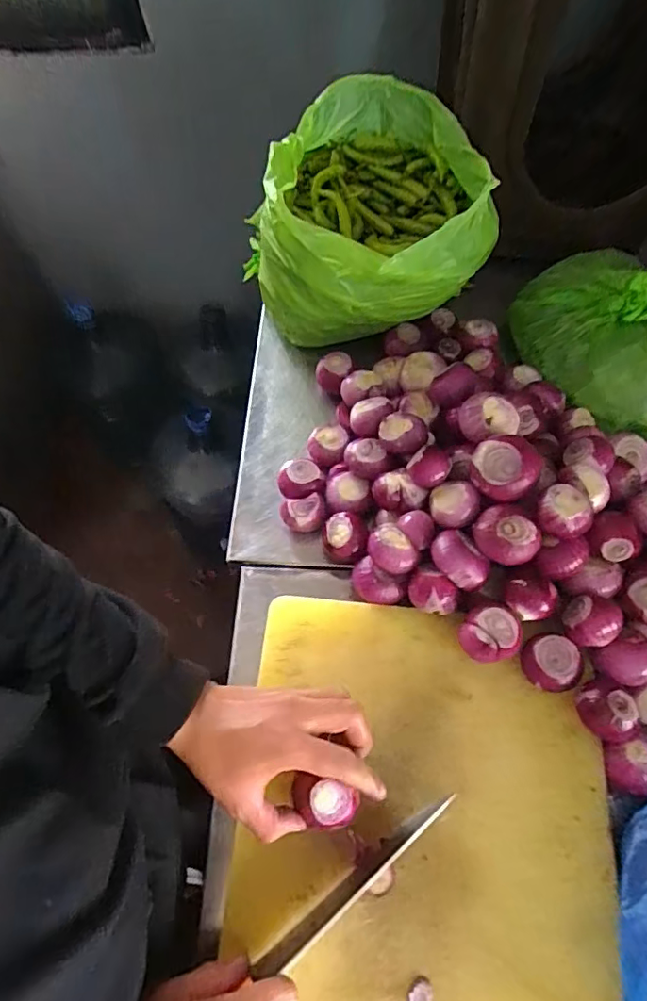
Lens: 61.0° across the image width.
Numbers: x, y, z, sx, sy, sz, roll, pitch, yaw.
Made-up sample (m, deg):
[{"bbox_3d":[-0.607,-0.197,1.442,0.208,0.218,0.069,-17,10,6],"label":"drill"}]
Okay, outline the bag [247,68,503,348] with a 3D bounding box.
[{"bbox_3d":[0.047,-0.292,0.632,0.222,0.218,0.222,-24,65,-11],"label":"bag"}]

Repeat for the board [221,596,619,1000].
[{"bbox_3d":[0.077,0.286,0.437,0.291,0.022,0.400,4,66,4],"label":"board"}]

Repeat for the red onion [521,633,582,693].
[{"bbox_3d":[0.201,0.144,0.487,0.044,0.030,0.046,0,63,0],"label":"red onion"}]

